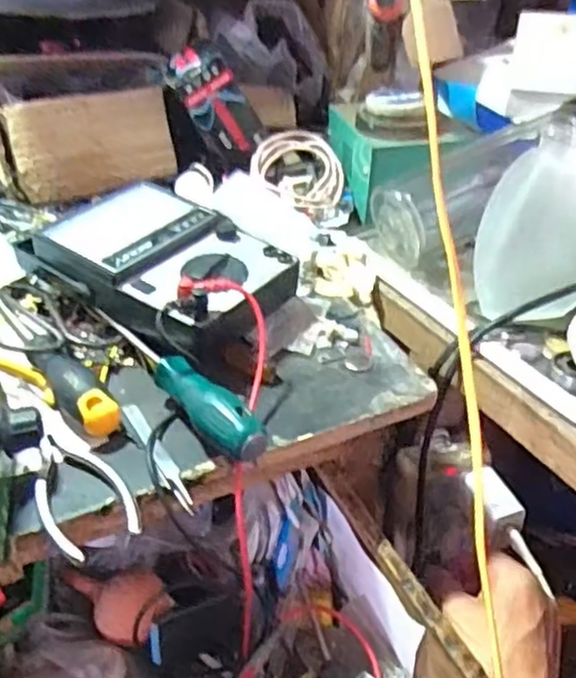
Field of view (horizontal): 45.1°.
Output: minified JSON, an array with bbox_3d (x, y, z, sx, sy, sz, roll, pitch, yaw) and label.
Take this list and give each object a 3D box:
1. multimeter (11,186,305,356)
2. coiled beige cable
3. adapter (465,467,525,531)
[{"bbox_3d":[-0.093,-0.056,0.508,0.184,0.046,0.126,29,46,32],"label":"multimeter"},{"bbox_3d":[0.010,-0.160,0.655,0.087,0.042,0.090,3,37,4],"label":"coiled beige cable"},{"bbox_3d":[0.158,0.121,0.527,0.027,0.022,0.046,-13,39,-18],"label":"adapter"}]

